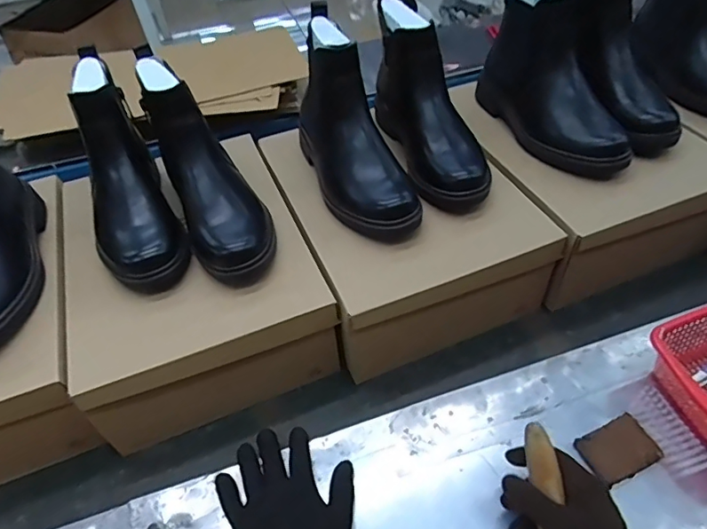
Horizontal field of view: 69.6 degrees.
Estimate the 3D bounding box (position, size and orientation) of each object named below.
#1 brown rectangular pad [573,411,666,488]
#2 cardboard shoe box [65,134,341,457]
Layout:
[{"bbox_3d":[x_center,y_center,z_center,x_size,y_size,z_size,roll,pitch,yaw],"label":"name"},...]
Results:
[{"bbox_3d":[0.255,0.178,0.489,0.066,0.013,0.047,-22,49,-14],"label":"brown rectangular pad"},{"bbox_3d":[-0.191,0.012,0.620,0.254,0.126,0.323,-20,48,-12],"label":"cardboard shoe box"}]

